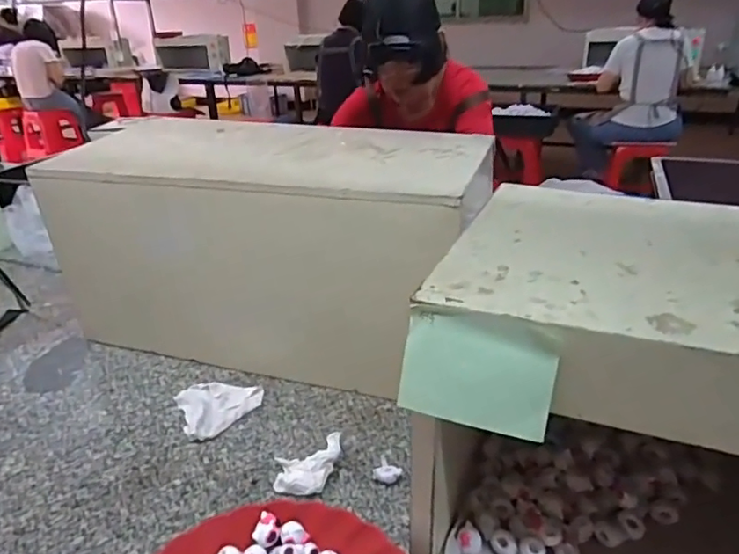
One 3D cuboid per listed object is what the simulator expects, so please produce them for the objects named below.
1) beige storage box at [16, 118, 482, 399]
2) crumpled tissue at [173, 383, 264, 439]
[{"bbox_3d":[-0.152,-0.043,0.828,0.604,0.295,0.259,7,27,19],"label":"beige storage box"},{"bbox_3d":[-0.204,0.160,0.723,0.104,0.014,0.107,17,32,34],"label":"crumpled tissue"}]

